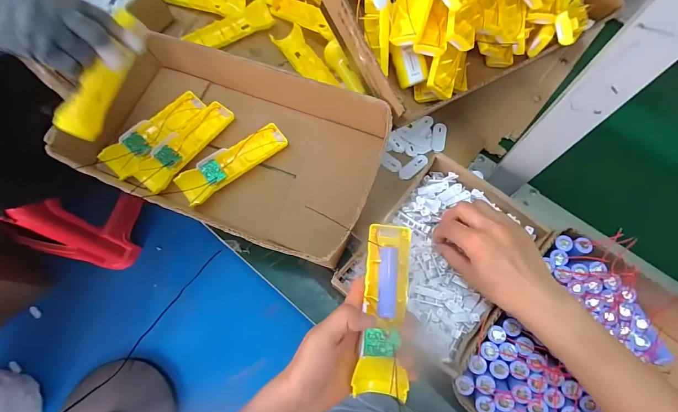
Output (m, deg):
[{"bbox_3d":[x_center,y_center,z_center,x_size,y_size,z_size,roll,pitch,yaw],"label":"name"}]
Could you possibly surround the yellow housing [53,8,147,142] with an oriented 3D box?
[{"bbox_3d":[-0.295,-0.161,0.423,0.027,0.059,0.166,36,96,14],"label":"yellow housing"}]

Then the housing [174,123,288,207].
[{"bbox_3d":[-0.154,-0.062,0.491,0.165,0.029,0.054,-35,72,-11],"label":"housing"}]

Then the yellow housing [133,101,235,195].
[{"bbox_3d":[-0.234,-0.095,0.504,0.056,0.023,0.166,33,74,13],"label":"yellow housing"}]

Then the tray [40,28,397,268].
[{"bbox_3d":[-0.170,-0.089,0.478,0.408,0.102,0.227,22,72,10],"label":"tray"}]

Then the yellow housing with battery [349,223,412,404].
[{"bbox_3d":[0.046,0.100,0.328,0.045,0.025,0.161,4,80,4],"label":"yellow housing with battery"}]

